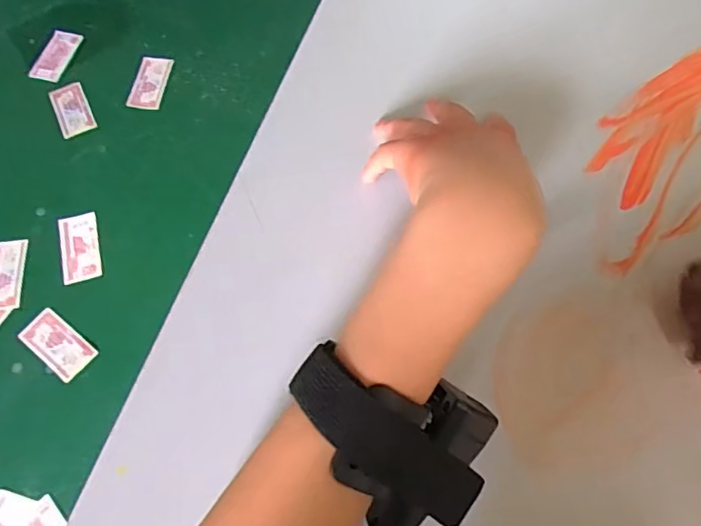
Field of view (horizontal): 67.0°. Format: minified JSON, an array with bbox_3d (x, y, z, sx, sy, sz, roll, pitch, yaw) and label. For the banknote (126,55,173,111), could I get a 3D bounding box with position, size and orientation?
[{"bbox_3d":[-0.467,-0.420,1.236,0.075,0.006,0.135,11,77,1],"label":"banknote"}]

